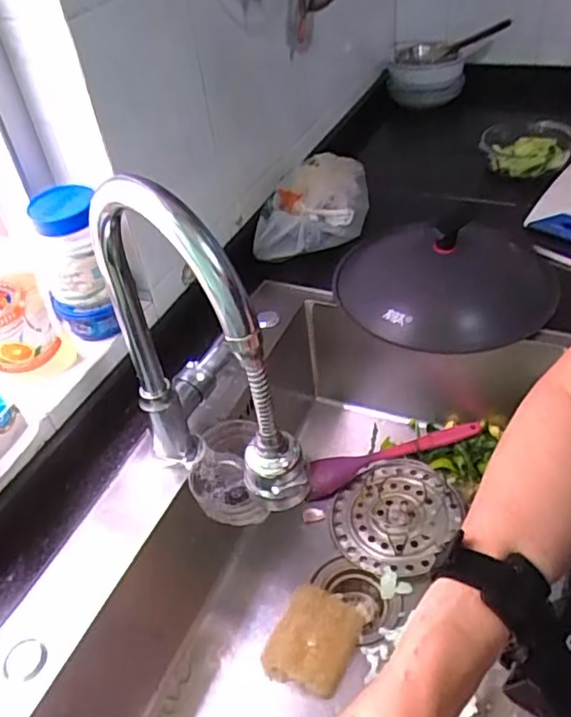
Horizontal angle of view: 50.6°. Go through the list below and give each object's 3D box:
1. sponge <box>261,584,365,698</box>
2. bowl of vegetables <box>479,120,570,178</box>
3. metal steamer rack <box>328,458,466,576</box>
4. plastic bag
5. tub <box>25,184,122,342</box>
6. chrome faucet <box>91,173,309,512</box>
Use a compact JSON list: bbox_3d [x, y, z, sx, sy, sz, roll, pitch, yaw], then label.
[{"bbox_3d":[0.033,0.315,0.678,0.084,0.037,0.102,14,46,22],"label":"sponge"},{"bbox_3d":[0.410,-0.358,1.027,0.145,0.046,0.120,11,45,19],"label":"bowl of vegetables"},{"bbox_3d":[0.142,0.198,0.795,0.150,0.038,0.169,28,52,33],"label":"metal steamer rack"},{"bbox_3d":[0.041,-0.236,0.914,0.162,0.088,0.179,-2,42,6],"label":"plastic bag"},{"bbox_3d":[-0.228,-0.098,0.660,0.073,0.153,0.089,-23,44,-17],"label":"tub"},{"bbox_3d":[-0.074,0.010,0.507,0.087,0.332,0.228,-23,44,-17],"label":"chrome faucet"}]

